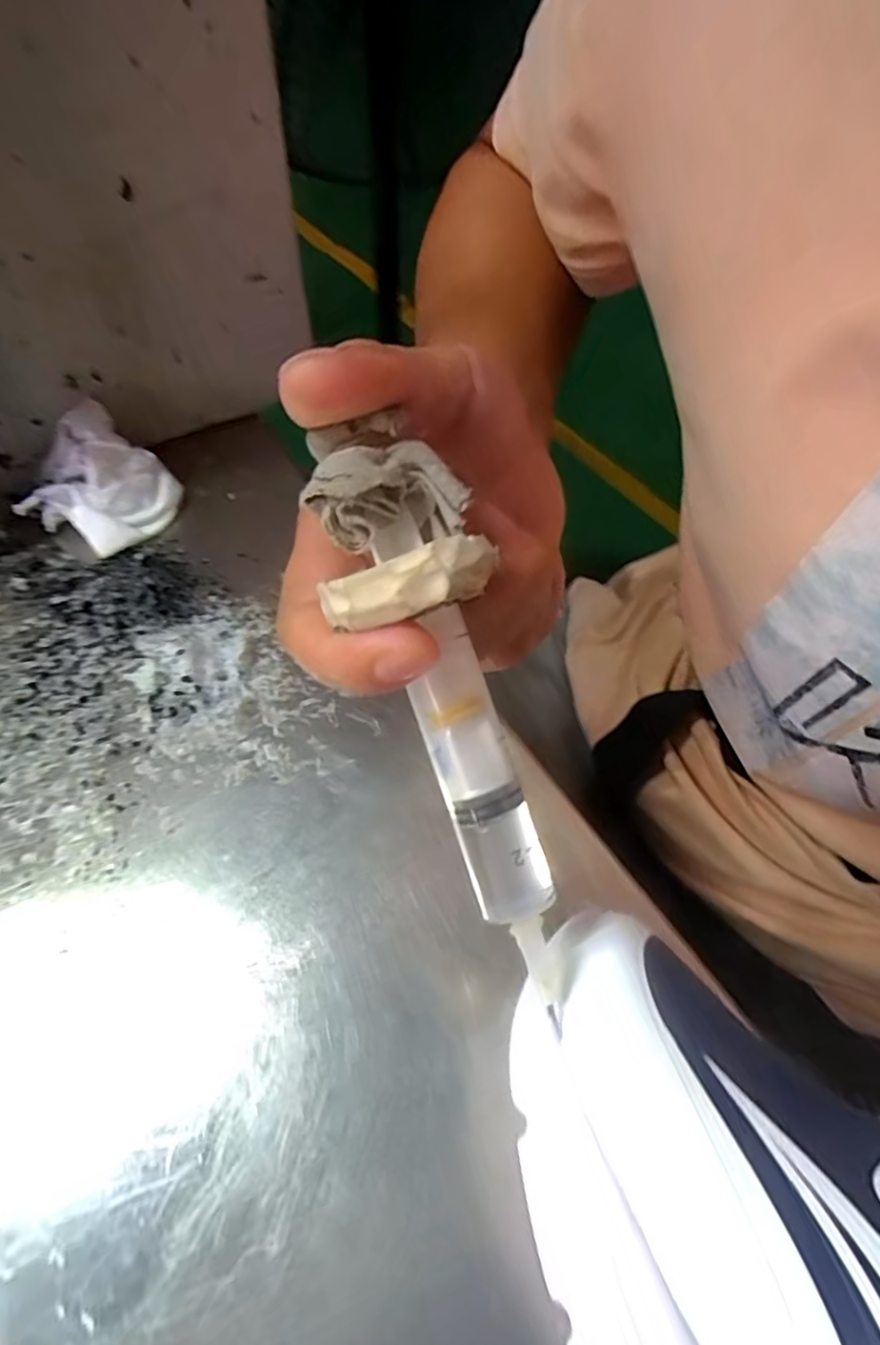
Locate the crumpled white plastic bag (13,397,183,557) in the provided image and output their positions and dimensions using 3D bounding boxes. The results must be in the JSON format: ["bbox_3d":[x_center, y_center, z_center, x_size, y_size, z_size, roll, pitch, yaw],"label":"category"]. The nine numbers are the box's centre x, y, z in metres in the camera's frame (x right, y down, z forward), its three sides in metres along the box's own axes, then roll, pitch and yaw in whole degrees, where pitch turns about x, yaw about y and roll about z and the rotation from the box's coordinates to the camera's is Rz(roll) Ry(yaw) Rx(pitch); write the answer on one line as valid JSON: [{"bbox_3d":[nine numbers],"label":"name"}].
[{"bbox_3d":[-0.177,-0.100,0.329,0.073,0.046,0.063,-28,62,-18],"label":"crumpled white plastic bag"}]

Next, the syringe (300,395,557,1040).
[{"bbox_3d":[0.005,0.013,0.135,0.030,0.130,0.025,-21,16,-7],"label":"syringe"}]

